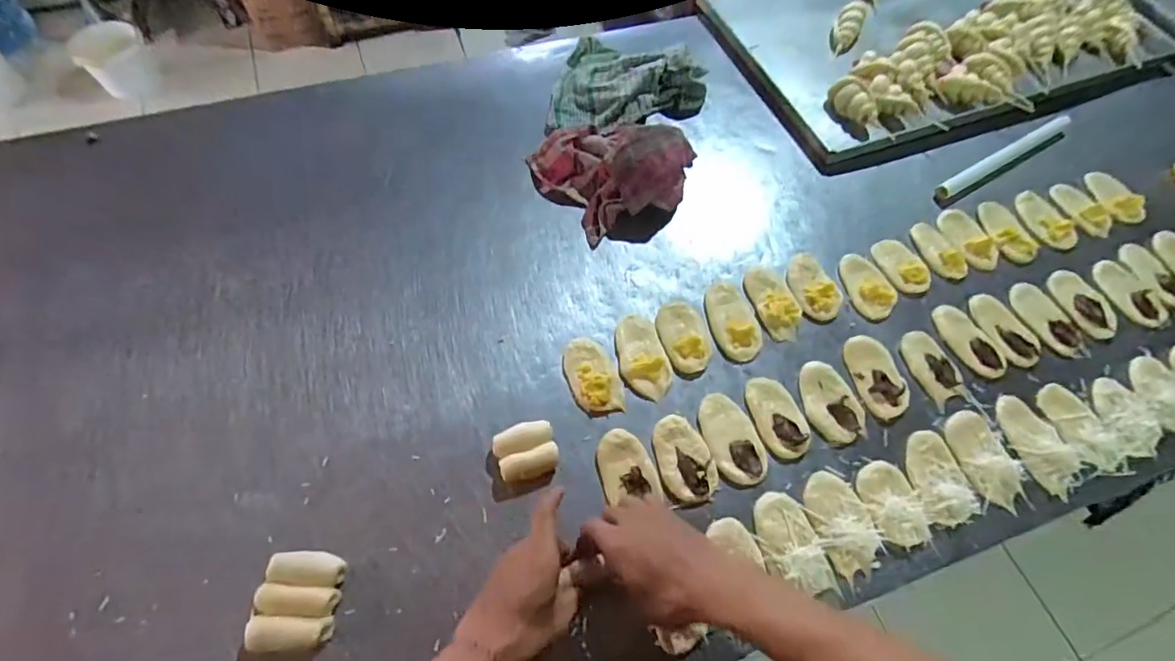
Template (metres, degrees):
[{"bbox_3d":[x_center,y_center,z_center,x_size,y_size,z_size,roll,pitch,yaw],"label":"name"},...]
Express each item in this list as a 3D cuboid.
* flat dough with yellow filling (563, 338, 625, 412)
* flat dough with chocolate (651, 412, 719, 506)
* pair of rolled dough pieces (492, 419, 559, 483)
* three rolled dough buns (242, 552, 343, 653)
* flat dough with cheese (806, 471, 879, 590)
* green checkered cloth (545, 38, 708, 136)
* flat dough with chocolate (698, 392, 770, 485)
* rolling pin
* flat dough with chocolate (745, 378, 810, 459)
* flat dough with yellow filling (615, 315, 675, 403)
[{"bbox_3d":[0.006,0.049,0.593,0.052,0.015,0.092,-19,65,-12],"label":"flat dough with yellow filling"},{"bbox_3d":[0.102,0.132,0.549,0.055,0.014,0.090,-18,64,-11],"label":"flat dough with chocolate"},{"bbox_3d":[-0.063,0.125,0.543,0.061,0.023,0.055,-15,64,-10],"label":"pair of rolled dough pieces"},{"bbox_3d":[-0.261,0.243,0.471,0.067,0.023,0.078,3,62,-1],"label":"three rolled dough buns"},{"bbox_3d":[0.258,0.194,0.527,0.056,0.009,0.101,-16,64,-10],"label":"flat dough with cheese"},{"bbox_3d":[0.062,-0.370,0.787,0.229,0.055,0.204,8,62,2],"label":"green checkered cloth"},{"bbox_3d":[0.156,0.116,0.569,0.056,0.010,0.102,-14,64,-9],"label":"flat dough with chocolate"},{"bbox_3d":[0.639,-0.269,0.786,0.307,0.024,0.026,-29,67,-16],"label":"rolling pin"},{"bbox_3d":[0.211,0.093,0.580,0.051,0.010,0.093,-14,64,-9],"label":"flat dough with chocolate"},{"bbox_3d":[0.063,0.026,0.606,0.056,0.022,0.106,-16,64,-10],"label":"flat dough with yellow filling"}]

